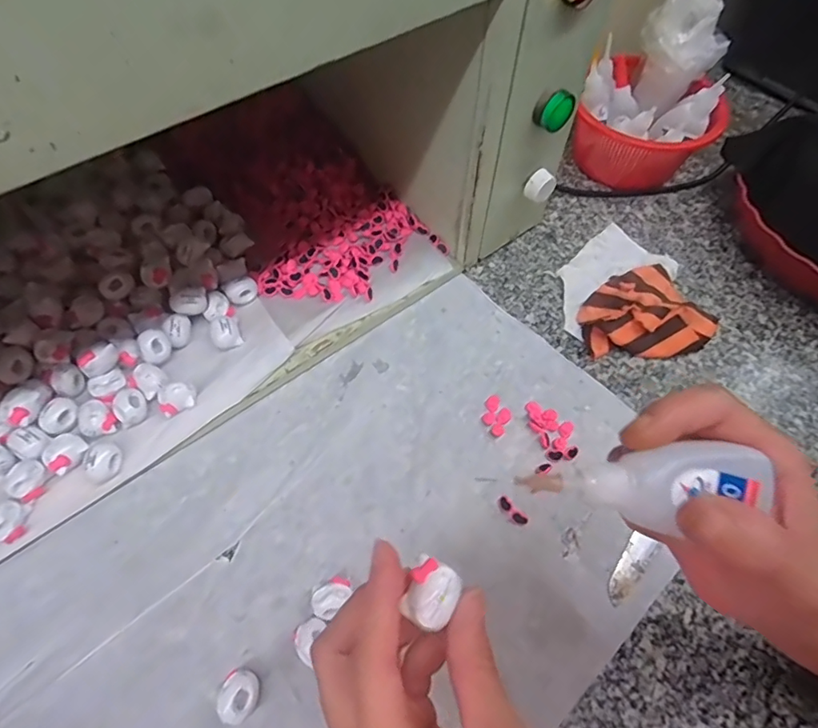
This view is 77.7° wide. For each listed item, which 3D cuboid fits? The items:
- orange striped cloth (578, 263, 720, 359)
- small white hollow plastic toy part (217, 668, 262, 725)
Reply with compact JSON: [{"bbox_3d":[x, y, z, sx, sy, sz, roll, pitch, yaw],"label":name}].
[{"bbox_3d":[0.199,-0.047,0.438,0.104,0.025,0.087,-8,60,-6],"label":"orange striped cloth"},{"bbox_3d":[-0.095,0.189,0.289,0.021,0.019,0.025,9,60,4],"label":"small white hollow plastic toy part"}]

